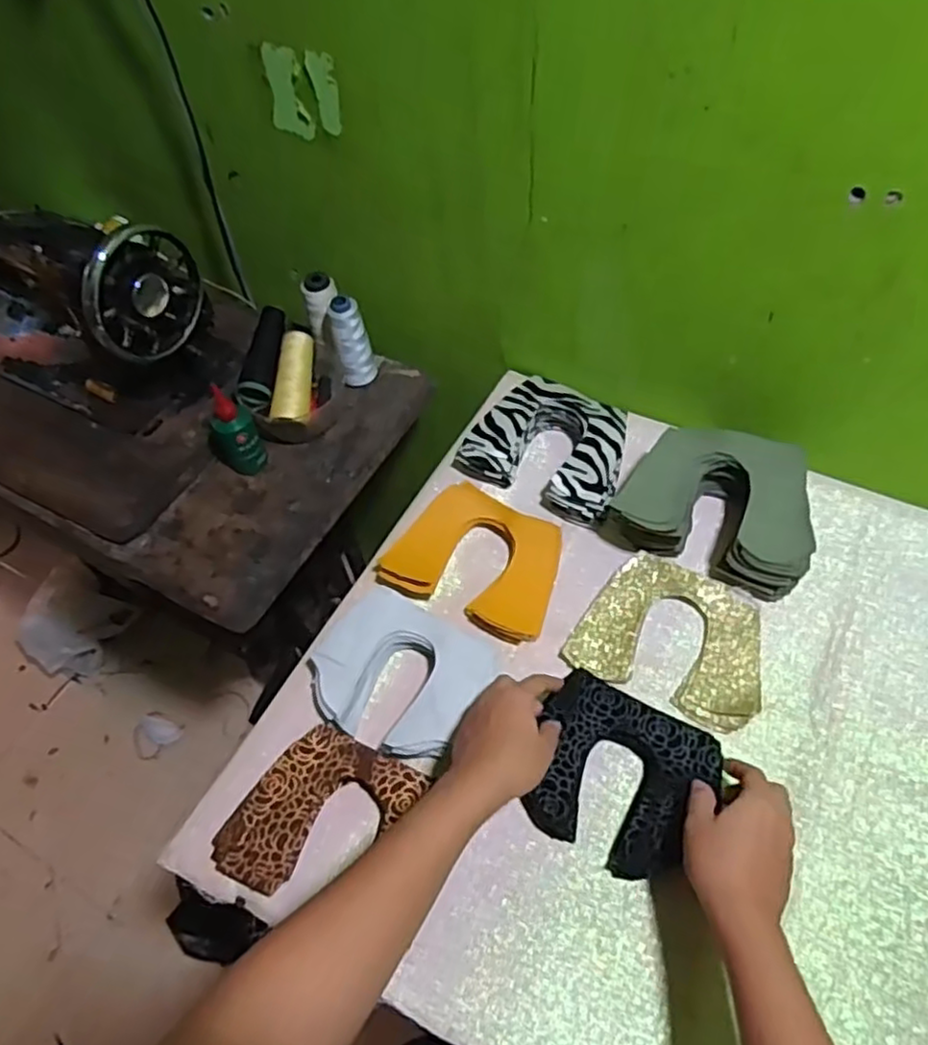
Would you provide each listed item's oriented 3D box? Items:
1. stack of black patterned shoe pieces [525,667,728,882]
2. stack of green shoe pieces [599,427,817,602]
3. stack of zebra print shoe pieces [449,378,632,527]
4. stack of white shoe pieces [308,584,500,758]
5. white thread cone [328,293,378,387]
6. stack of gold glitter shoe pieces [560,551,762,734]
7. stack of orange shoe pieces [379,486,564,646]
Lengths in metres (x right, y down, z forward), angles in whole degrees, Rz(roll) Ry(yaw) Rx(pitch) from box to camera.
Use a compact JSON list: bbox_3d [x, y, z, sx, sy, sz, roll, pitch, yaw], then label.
[{"bbox_3d":[0.123,0.204,0.559,0.131,0.031,0.122,24,61,19],"label":"stack of black patterned shoe pieces"},{"bbox_3d":[0.237,-0.019,0.661,0.177,0.075,0.135,20,60,17],"label":"stack of green shoe pieces"},{"bbox_3d":[0.094,-0.079,0.738,0.159,0.051,0.132,25,62,20],"label":"stack of zebra print shoe pieces"},{"bbox_3d":[-0.056,0.133,0.610,0.149,0.035,0.122,23,61,19],"label":"stack of white shoe pieces"},{"bbox_3d":[-0.131,-0.211,0.820,0.041,0.109,0.039,-12,56,-4],"label":"white thread cone"},{"bbox_3d":[0.190,0.101,0.629,0.161,0.010,0.129,22,61,18],"label":"stack of gold glitter shoe pieces"},{"bbox_3d":[0.011,0.032,0.672,0.158,0.031,0.120,18,59,16],"label":"stack of orange shoe pieces"}]

